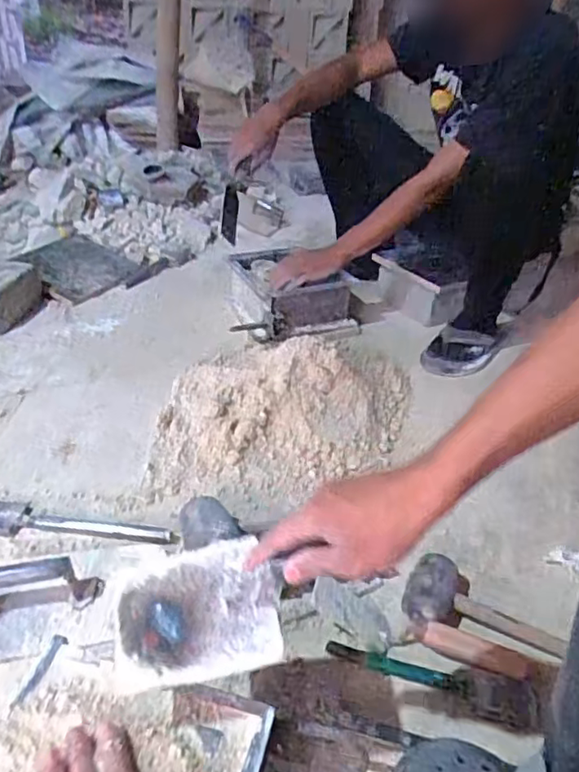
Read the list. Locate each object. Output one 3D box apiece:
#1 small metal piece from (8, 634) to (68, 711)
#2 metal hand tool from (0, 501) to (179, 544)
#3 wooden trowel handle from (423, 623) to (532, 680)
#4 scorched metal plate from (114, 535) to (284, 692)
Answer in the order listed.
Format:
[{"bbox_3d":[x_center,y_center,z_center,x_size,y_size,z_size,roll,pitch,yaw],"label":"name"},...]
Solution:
[{"bbox_3d":[-0.227,0.261,0.546,0.014,0.010,0.074,11,37,6],"label":"small metal piece"},{"bbox_3d":[-0.314,0.195,0.842,0.315,0.014,0.061,5,37,4],"label":"metal hand tool"},{"bbox_3d":[0.224,0.319,0.719,0.122,0.023,0.031,12,38,14],"label":"wooden trowel handle"},{"bbox_3d":[-0.080,0.190,0.506,0.134,0.008,0.110,-13,49,-7],"label":"scorched metal plate"}]

